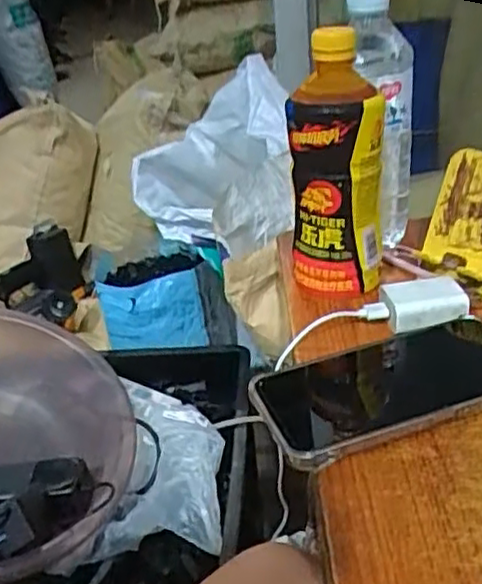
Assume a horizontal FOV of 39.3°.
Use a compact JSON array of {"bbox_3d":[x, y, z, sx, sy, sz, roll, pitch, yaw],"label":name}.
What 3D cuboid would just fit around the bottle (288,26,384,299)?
[{"bbox_3d":[0.070,-0.090,0.496,0.066,0.191,0.056,-3,29,6],"label":"bottle"}]

